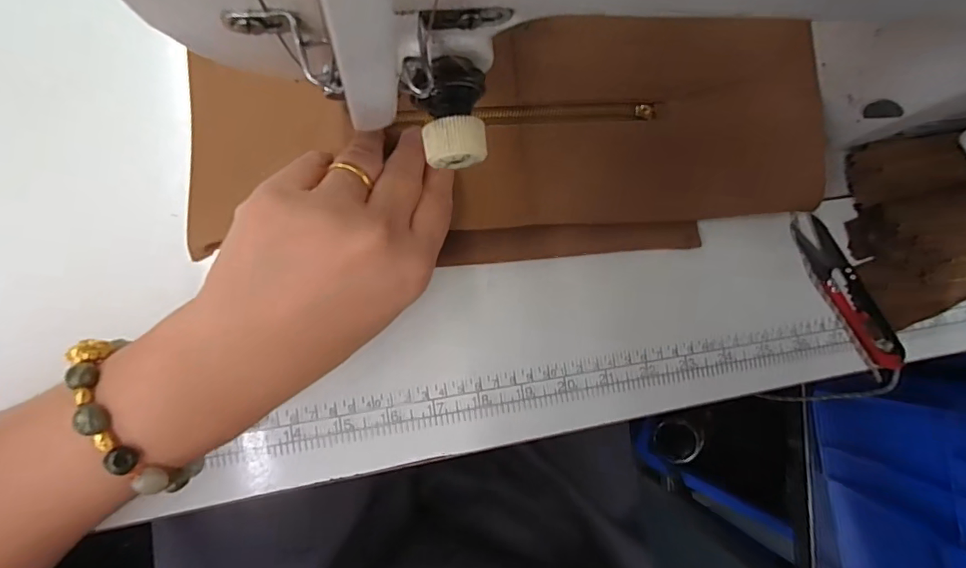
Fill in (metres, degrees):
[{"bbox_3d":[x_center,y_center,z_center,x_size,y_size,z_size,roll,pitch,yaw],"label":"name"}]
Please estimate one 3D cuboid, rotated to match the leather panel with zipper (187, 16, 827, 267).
[{"bbox_3d":[0.022,-0.084,0.278,0.346,0.032,0.139,-5,89,-9],"label":"leather panel with zipper"}]

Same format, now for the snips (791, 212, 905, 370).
[{"bbox_3d":[0.229,0.004,0.310,0.026,0.011,0.107,-33,93,-8],"label":"snips"}]

